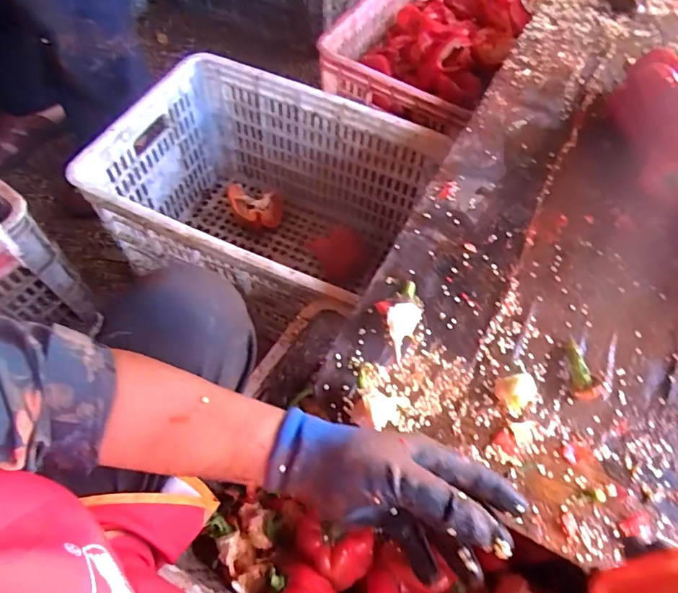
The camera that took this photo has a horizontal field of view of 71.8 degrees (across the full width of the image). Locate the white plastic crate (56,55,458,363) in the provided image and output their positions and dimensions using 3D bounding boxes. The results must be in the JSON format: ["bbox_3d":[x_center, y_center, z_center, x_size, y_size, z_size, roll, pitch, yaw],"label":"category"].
[{"bbox_3d":[-0.128,-0.153,0.837,0.454,0.300,0.365,25,64,12],"label":"white plastic crate"}]

